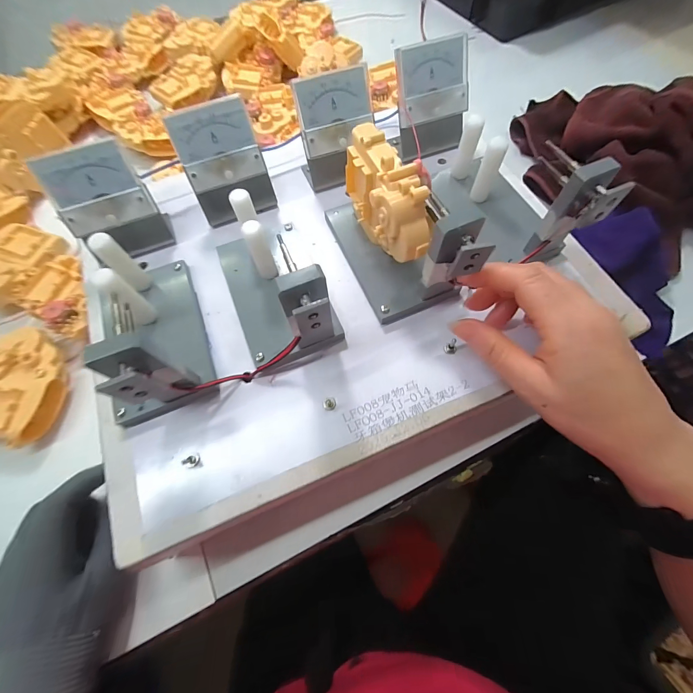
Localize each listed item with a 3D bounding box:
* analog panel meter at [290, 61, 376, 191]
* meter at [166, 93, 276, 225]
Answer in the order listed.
[{"bbox_3d":[-0.008,-0.187,0.290,0.067,0.074,0.041,-17,67,-5],"label":"analog panel meter"},{"bbox_3d":[-0.101,-0.150,0.277,0.062,0.075,0.040,-22,67,-7],"label":"meter"}]

